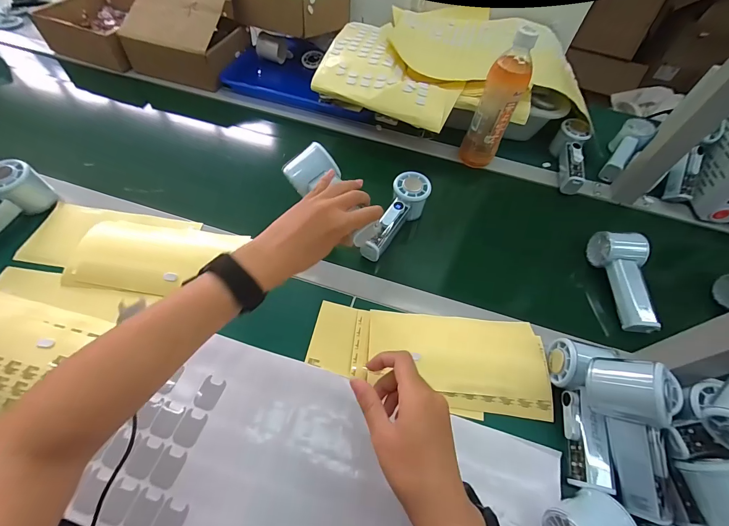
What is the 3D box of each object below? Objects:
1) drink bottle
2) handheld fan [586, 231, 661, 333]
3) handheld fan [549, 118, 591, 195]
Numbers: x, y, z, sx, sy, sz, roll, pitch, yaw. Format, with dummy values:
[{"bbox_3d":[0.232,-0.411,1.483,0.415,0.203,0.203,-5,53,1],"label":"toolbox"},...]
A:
[{"bbox_3d":[0.224,-0.265,0.555,0.064,0.222,0.054,25,58,11],"label":"drink bottle"},{"bbox_3d":[0.385,0.026,0.484,0.047,0.054,0.150,1,67,-4],"label":"handheld fan"},{"bbox_3d":[0.392,-0.198,0.625,0.052,0.054,0.153,11,70,3],"label":"handheld fan"}]

